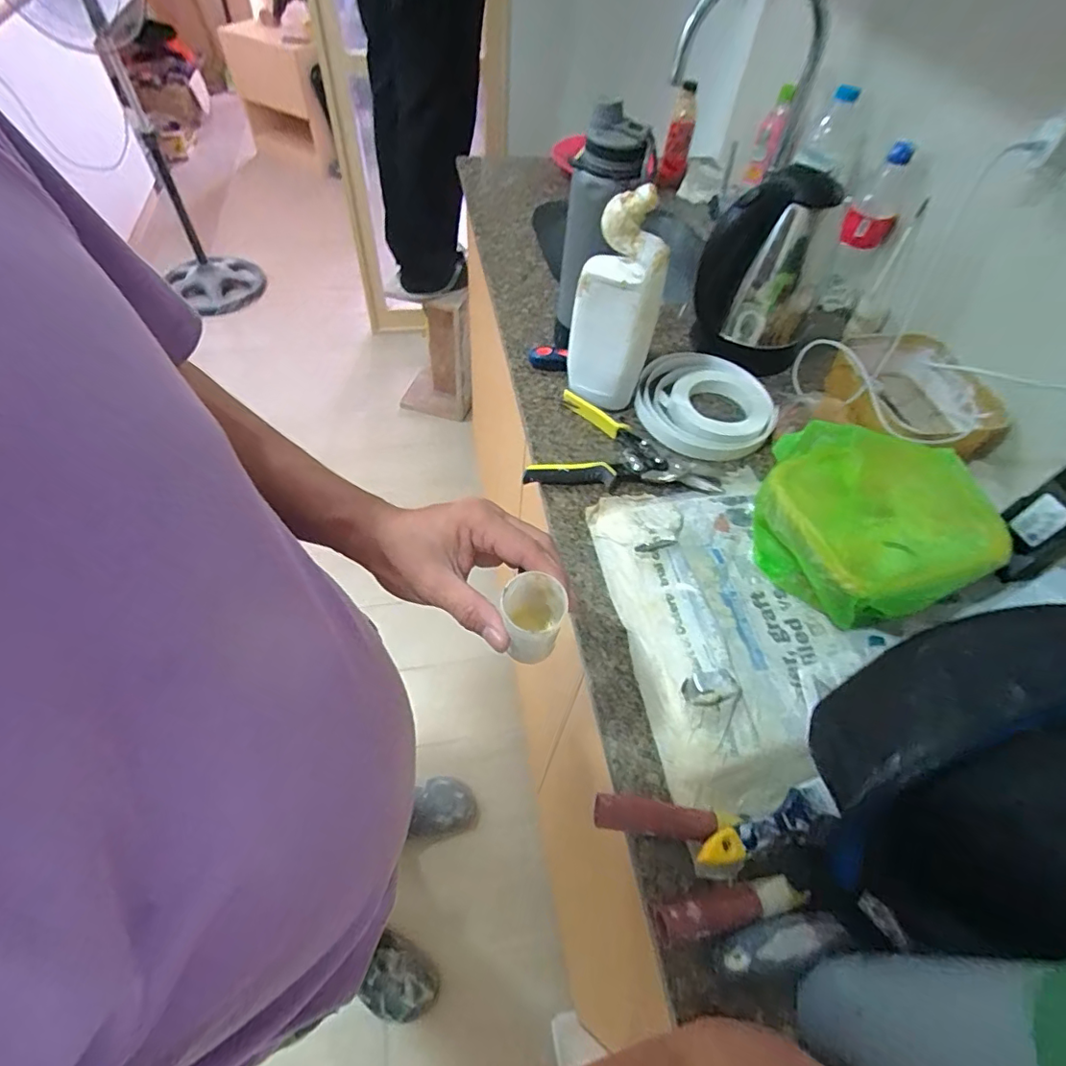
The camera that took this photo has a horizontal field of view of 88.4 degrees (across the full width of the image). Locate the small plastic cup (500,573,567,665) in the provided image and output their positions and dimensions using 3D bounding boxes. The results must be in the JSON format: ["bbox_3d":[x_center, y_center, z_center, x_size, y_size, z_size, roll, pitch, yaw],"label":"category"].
[{"bbox_3d":[0.000,0.055,0.351,0.038,0.056,0.033,-6,55,-9],"label":"small plastic cup"}]

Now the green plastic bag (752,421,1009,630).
[{"bbox_3d":[0.342,-0.006,0.563,0.210,0.077,0.213,30,58,17],"label":"green plastic bag"}]

